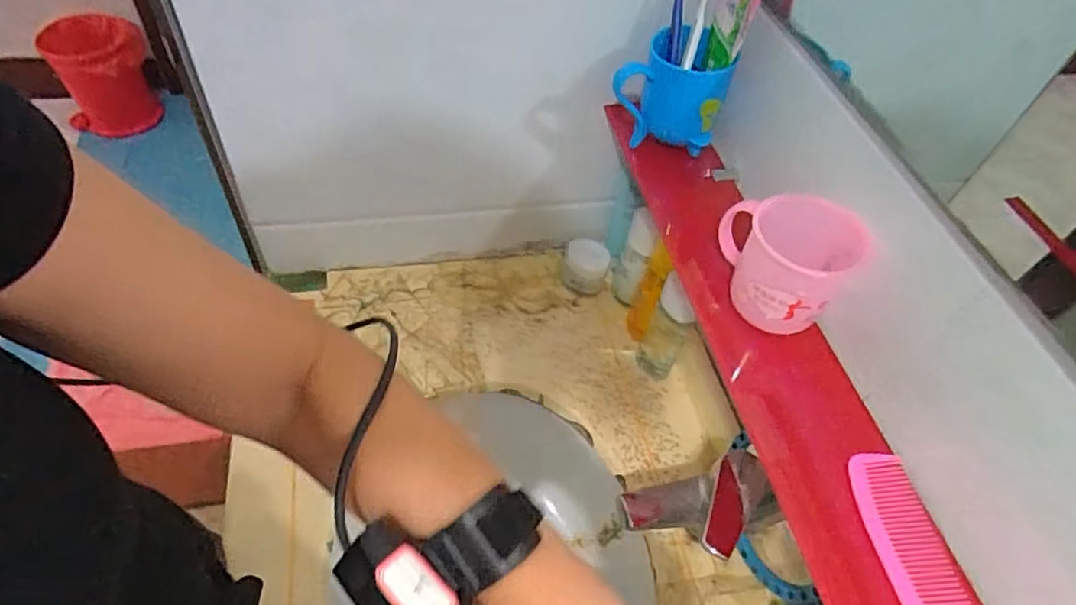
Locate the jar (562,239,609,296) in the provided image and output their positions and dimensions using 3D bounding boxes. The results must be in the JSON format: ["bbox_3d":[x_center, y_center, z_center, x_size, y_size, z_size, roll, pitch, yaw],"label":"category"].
[{"bbox_3d":[0.064,-0.048,0.809,0.058,0.040,0.068,12,54,5],"label":"jar"}]

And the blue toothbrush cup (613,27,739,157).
[{"bbox_3d":[0.134,-0.218,0.608,0.103,0.097,0.070,16,54,8],"label":"blue toothbrush cup"}]

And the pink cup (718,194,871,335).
[{"bbox_3d":[0.194,-0.031,0.484,0.088,0.093,0.078,14,54,6],"label":"pink cup"}]

